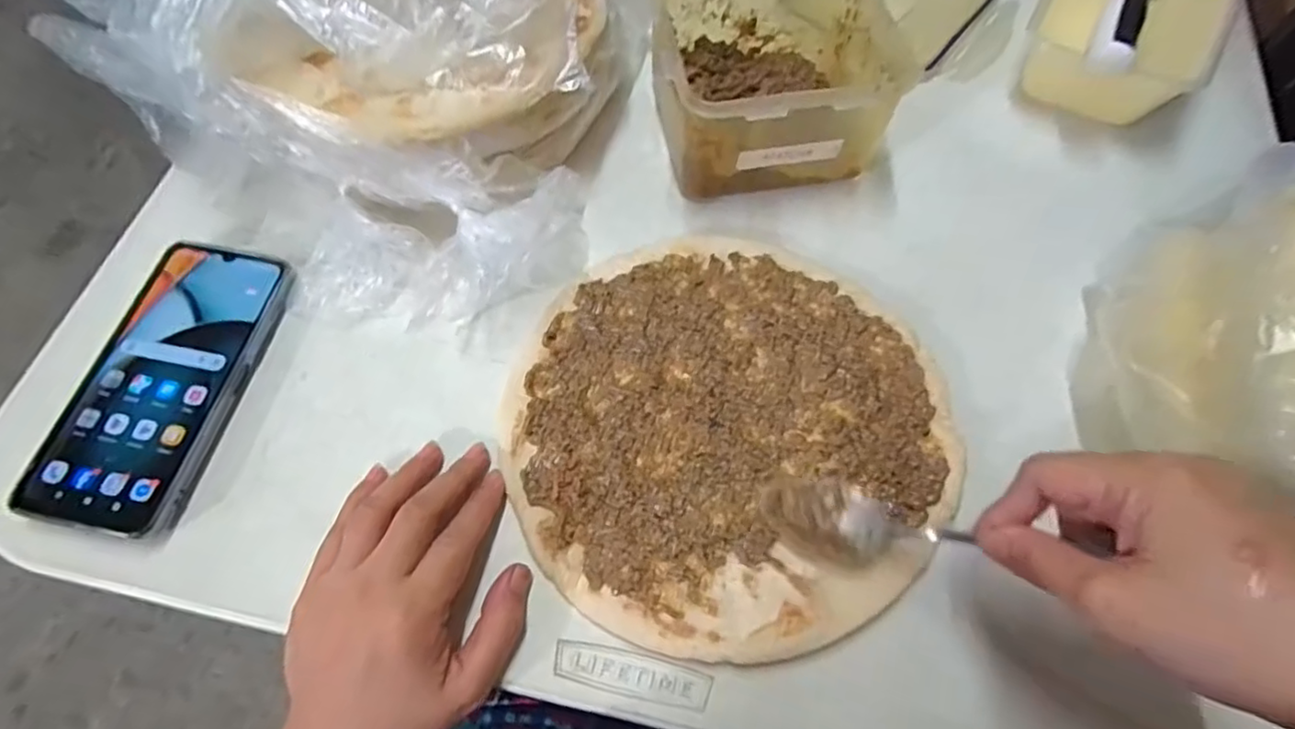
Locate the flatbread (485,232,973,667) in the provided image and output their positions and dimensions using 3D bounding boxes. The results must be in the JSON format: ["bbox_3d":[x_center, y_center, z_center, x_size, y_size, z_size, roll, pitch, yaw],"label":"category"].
[{"bbox_3d":[0.043,0.030,0.342,0.232,0.010,0.232,1,64,-2],"label":"flatbread"}]

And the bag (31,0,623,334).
[{"bbox_3d":[-0.149,-0.191,0.384,0.313,0.109,0.277,40,69,16],"label":"bag"}]

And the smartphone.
[{"bbox_3d":[-0.267,0.007,0.343,0.076,0.013,0.167,11,64,3],"label":"smartphone"}]

